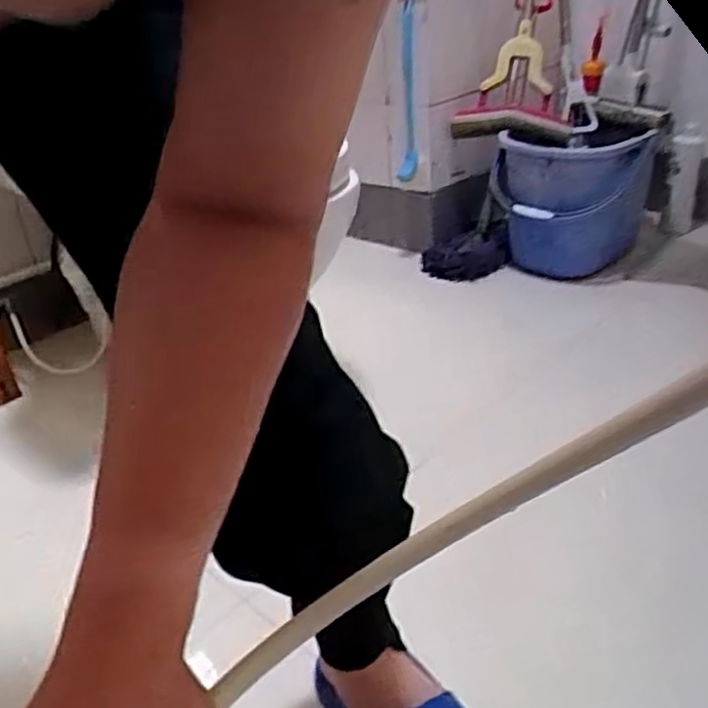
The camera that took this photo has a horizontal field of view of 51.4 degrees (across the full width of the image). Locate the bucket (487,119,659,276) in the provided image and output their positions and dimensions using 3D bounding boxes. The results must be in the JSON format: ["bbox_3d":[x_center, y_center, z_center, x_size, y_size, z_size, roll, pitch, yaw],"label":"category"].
[{"bbox_3d":[0.483,-0.316,1.653,0.340,0.333,0.278,3,31,13],"label":"bucket"}]

